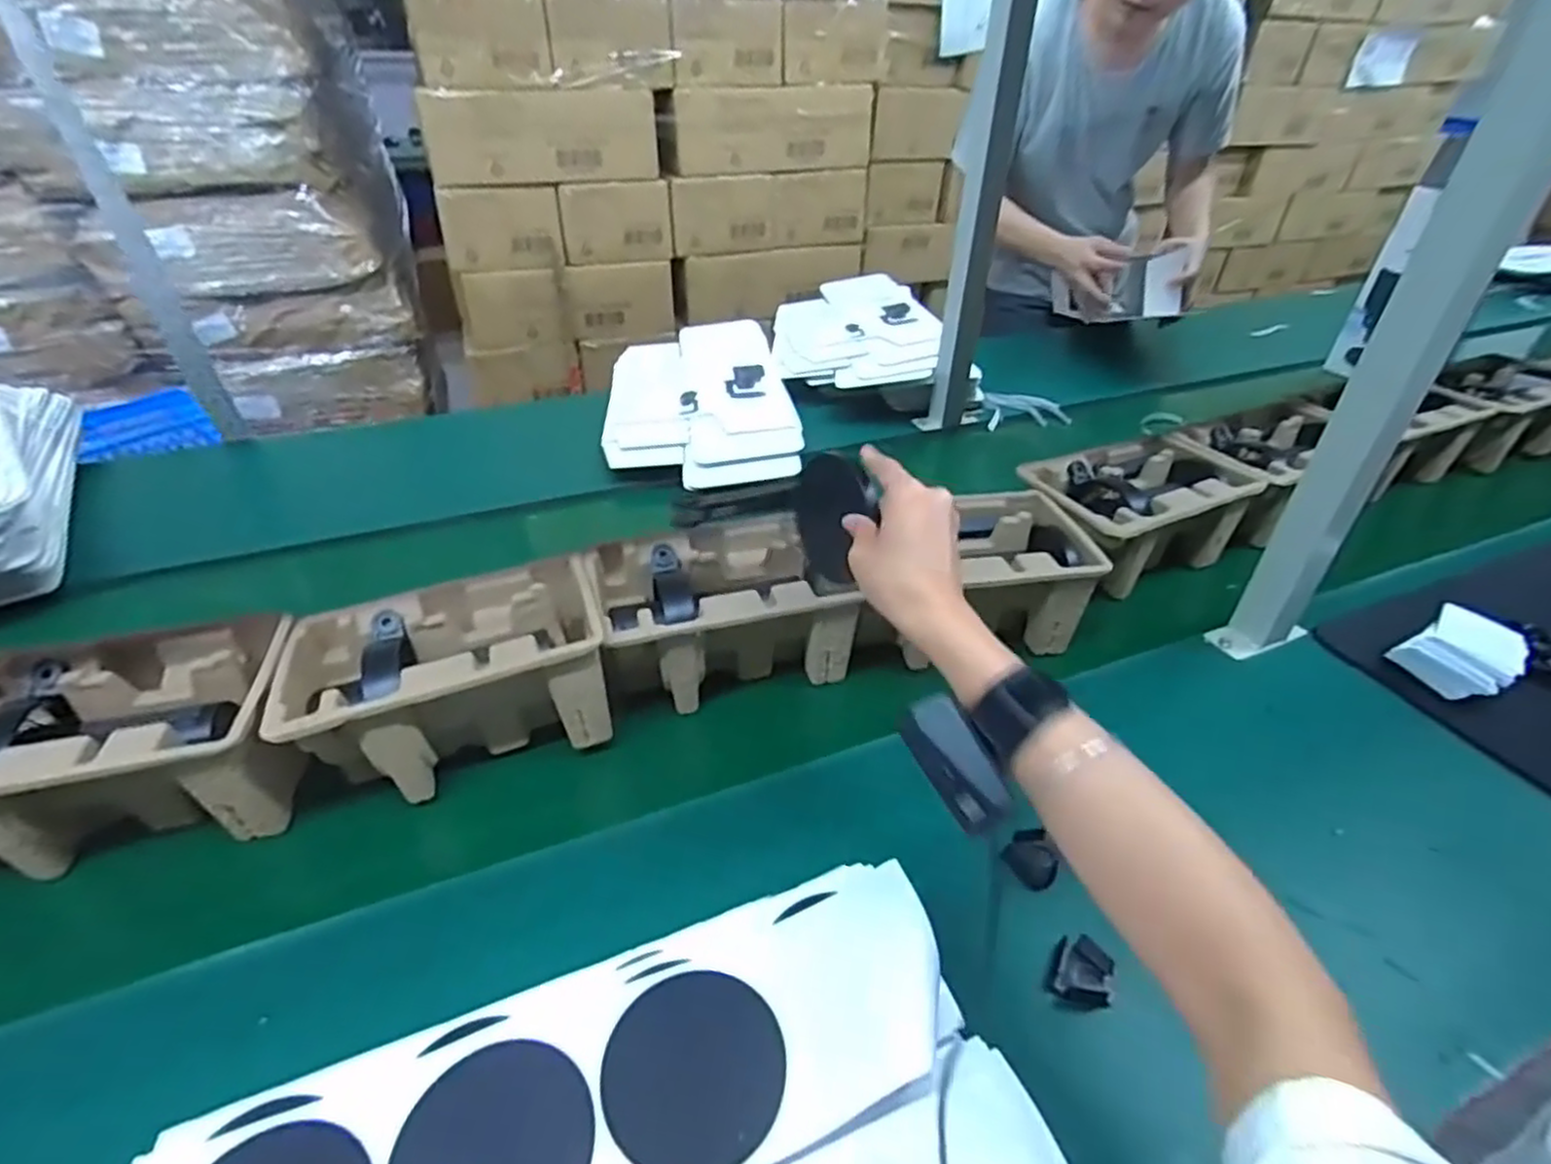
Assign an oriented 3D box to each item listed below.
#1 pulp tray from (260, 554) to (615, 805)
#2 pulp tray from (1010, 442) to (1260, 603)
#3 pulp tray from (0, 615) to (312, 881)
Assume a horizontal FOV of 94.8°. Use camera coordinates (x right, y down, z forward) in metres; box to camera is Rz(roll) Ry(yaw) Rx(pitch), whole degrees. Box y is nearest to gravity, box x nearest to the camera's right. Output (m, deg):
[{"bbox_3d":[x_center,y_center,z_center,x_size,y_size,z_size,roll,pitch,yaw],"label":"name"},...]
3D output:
[{"bbox_3d":[-0.254,0.074,0.569,0.226,0.104,0.139,-13,38,-20],"label":"pulp tray"},{"bbox_3d":[0.387,-0.069,0.776,0.230,0.102,0.142,-14,38,-20],"label":"pulp tray"},{"bbox_3d":[-0.468,0.129,0.516,0.230,0.118,0.141,-11,37,-17],"label":"pulp tray"}]

